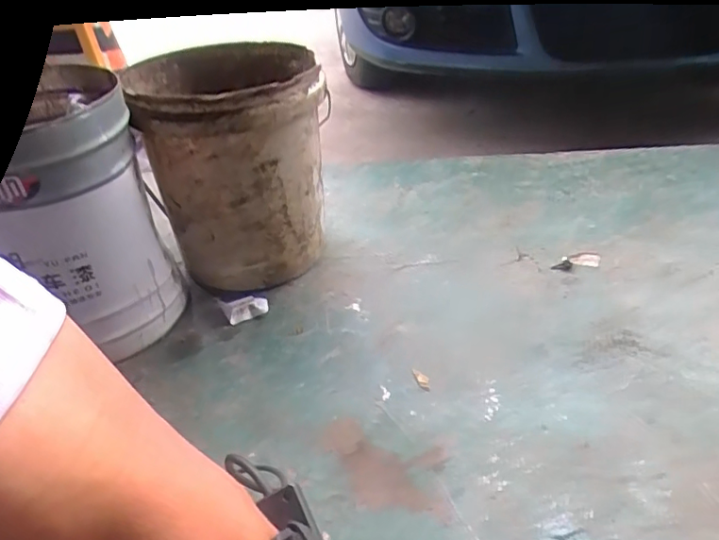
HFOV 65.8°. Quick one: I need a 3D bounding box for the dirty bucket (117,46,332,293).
[{"bbox_3d":[-0.182,-0.157,0.895,0.262,0.340,0.318,-10,36,-5],"label":"dirty bucket"}]

